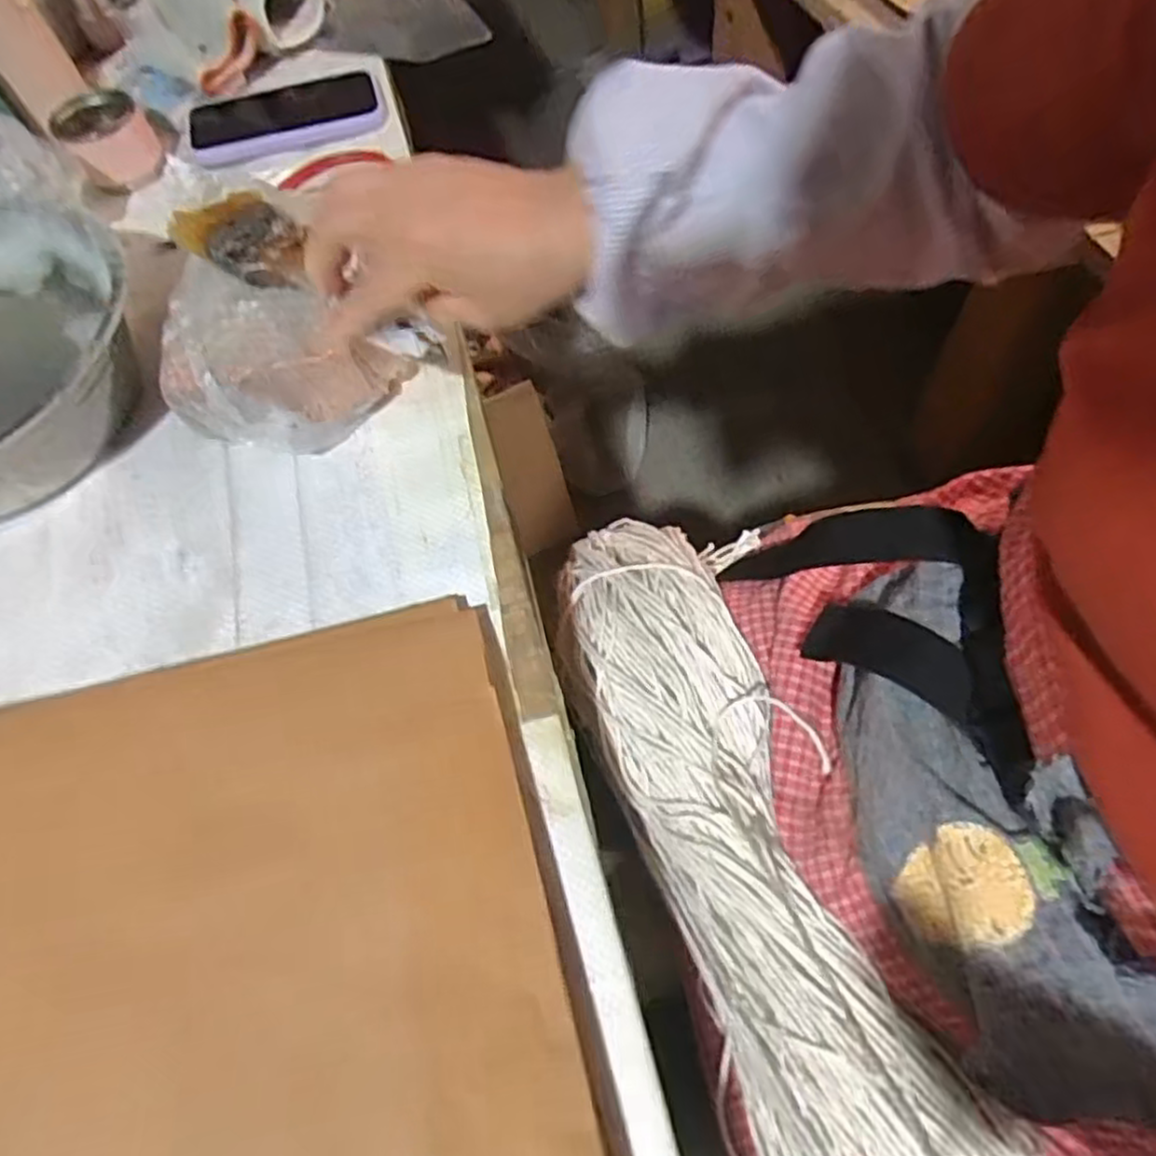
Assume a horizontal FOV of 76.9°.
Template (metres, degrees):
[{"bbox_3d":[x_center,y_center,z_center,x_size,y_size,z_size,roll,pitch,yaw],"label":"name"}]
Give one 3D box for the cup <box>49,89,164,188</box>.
[{"bbox_3d":[-0.358,-0.335,0.558,0.064,0.044,0.057,-39,66,-14],"label":"cup"}]

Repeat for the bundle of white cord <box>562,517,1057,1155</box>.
[{"bbox_3d":[0.094,0.149,0.372,0.117,0.074,0.446,-17,60,-10],"label":"bundle of white cord"}]

